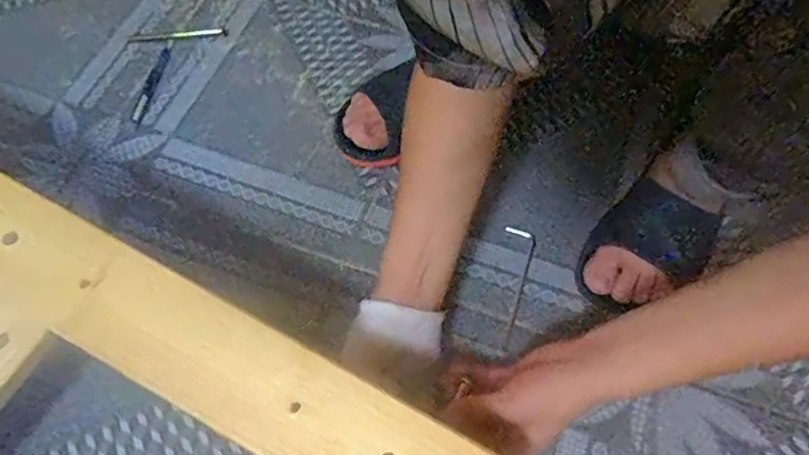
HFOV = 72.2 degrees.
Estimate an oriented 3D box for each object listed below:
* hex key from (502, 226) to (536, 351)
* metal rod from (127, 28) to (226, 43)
[{"bbox_3d":[0.101,0.056,0.528,0.031,0.004,0.119,14,68,5],"label":"hex key"},{"bbox_3d":[-0.274,-0.232,0.669,0.116,0.004,0.014,-7,63,-6],"label":"metal rod"}]

